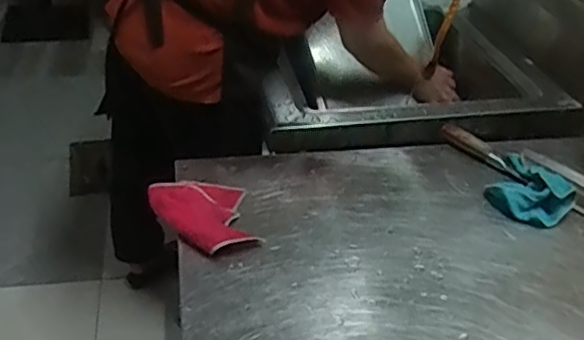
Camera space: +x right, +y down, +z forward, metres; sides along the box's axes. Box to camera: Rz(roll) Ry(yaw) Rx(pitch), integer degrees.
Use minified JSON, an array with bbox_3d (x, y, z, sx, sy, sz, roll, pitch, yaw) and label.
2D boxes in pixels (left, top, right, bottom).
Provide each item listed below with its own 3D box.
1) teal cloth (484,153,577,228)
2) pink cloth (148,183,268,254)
[{"bbox_3d":[0.362,0.027,0.888,0.112,0.048,0.122,25,42,23],"label":"teal cloth"},{"bbox_3d":[-0.123,0.056,0.812,0.131,0.036,0.147,-6,40,-14],"label":"pink cloth"}]

